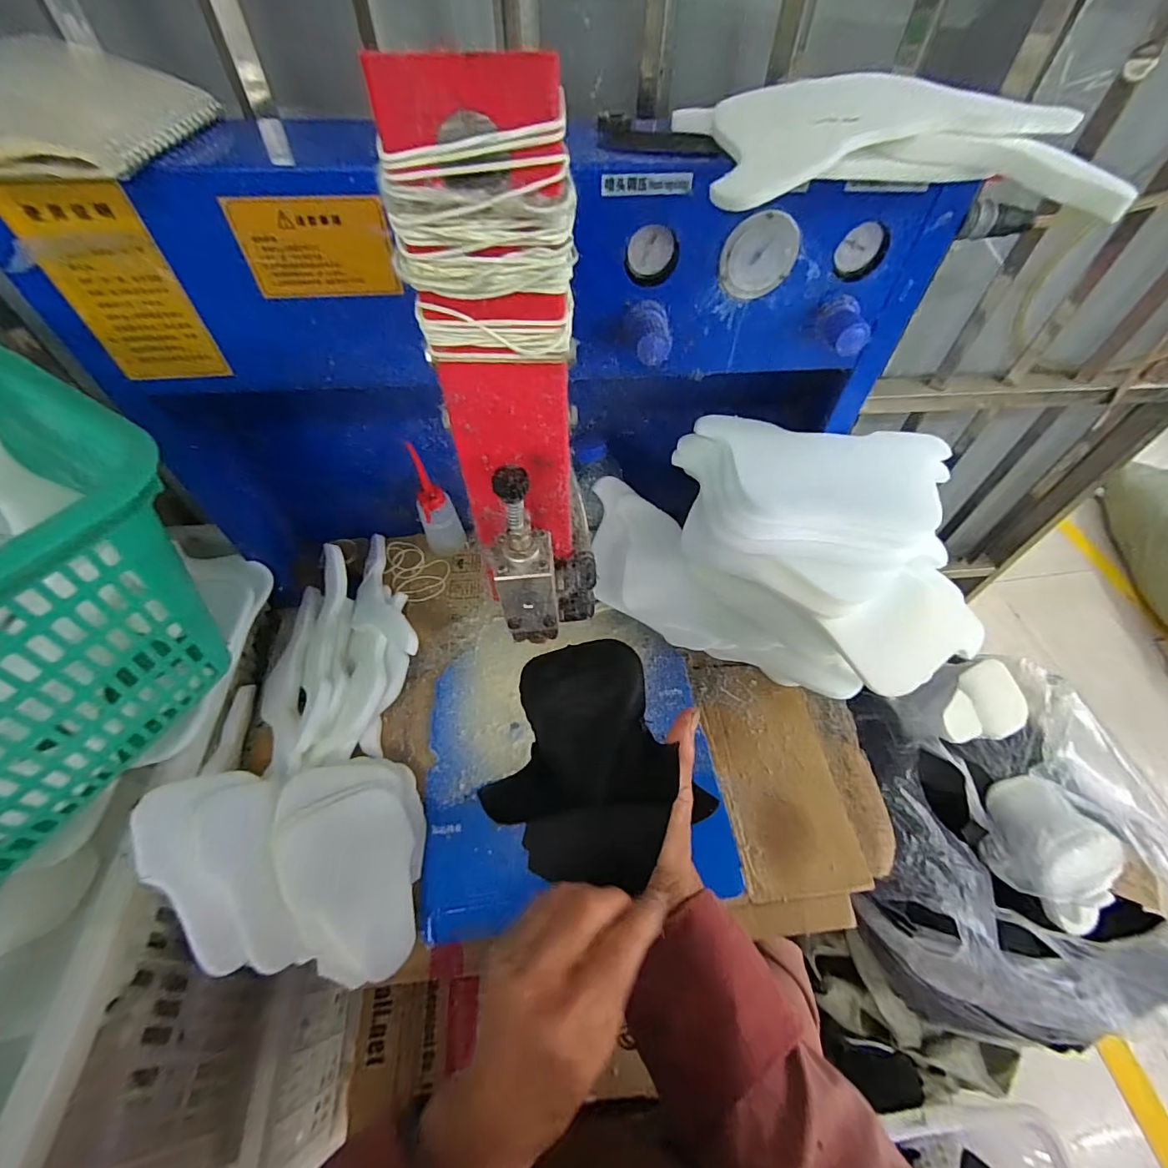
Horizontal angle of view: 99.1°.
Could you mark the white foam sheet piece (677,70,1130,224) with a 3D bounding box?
[{"bbox_3d":[0.188,-0.277,0.311,0.233,0.037,0.131,1,55,-1],"label":"white foam sheet piece"}]

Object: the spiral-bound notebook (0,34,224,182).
[{"bbox_3d":[-0.313,-0.300,0.318,0.111,0.028,0.157,10,55,-11],"label":"spiral-bound notebook"}]

